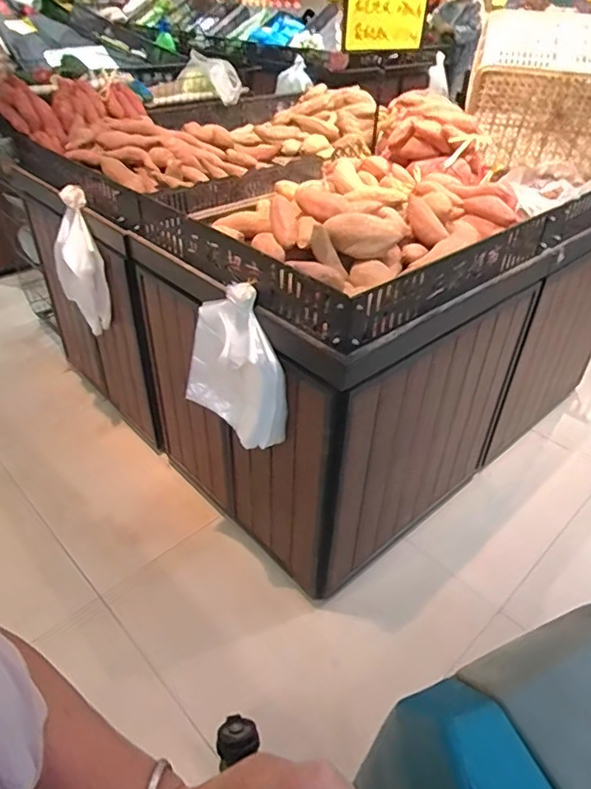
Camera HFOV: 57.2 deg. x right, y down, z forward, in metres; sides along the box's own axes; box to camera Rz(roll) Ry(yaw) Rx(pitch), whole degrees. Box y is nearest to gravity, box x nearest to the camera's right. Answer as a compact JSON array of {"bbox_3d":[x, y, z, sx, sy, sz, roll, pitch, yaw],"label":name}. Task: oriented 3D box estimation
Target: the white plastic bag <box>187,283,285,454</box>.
[{"bbox_3d":[-0.142,-0.065,1.212,0.124,0.328,0.257,-21,42,-28],"label":"white plastic bag"}]

